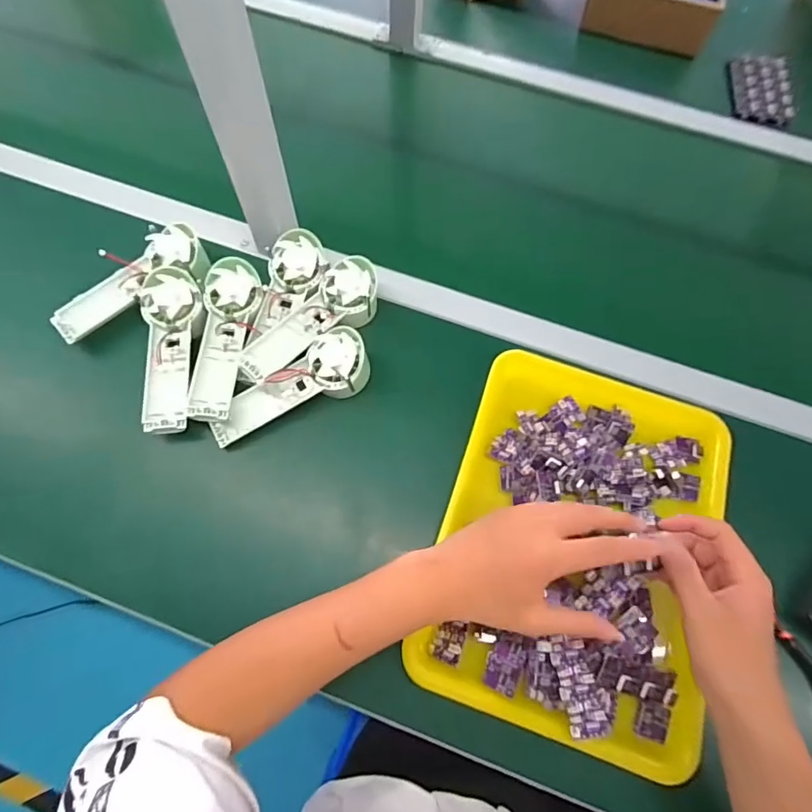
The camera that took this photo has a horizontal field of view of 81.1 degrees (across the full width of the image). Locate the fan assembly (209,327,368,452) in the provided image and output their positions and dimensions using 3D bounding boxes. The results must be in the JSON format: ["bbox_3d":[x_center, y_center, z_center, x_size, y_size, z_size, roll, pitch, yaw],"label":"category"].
[{"bbox_3d":[-0.120,-0.021,0.489,0.172,0.046,0.059,-26,71,-11],"label":"fan assembly"}]

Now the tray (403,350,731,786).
[{"bbox_3d":[0.164,0.123,0.457,0.247,0.031,0.346,18,69,5],"label":"tray"}]

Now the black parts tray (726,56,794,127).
[{"bbox_3d":[0.546,-0.489,0.731,0.087,0.024,0.136,9,68,2],"label":"black parts tray"}]

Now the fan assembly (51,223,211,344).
[{"bbox_3d":[-0.301,-0.132,0.525,0.176,0.045,0.072,-38,74,-15],"label":"fan assembly"}]

